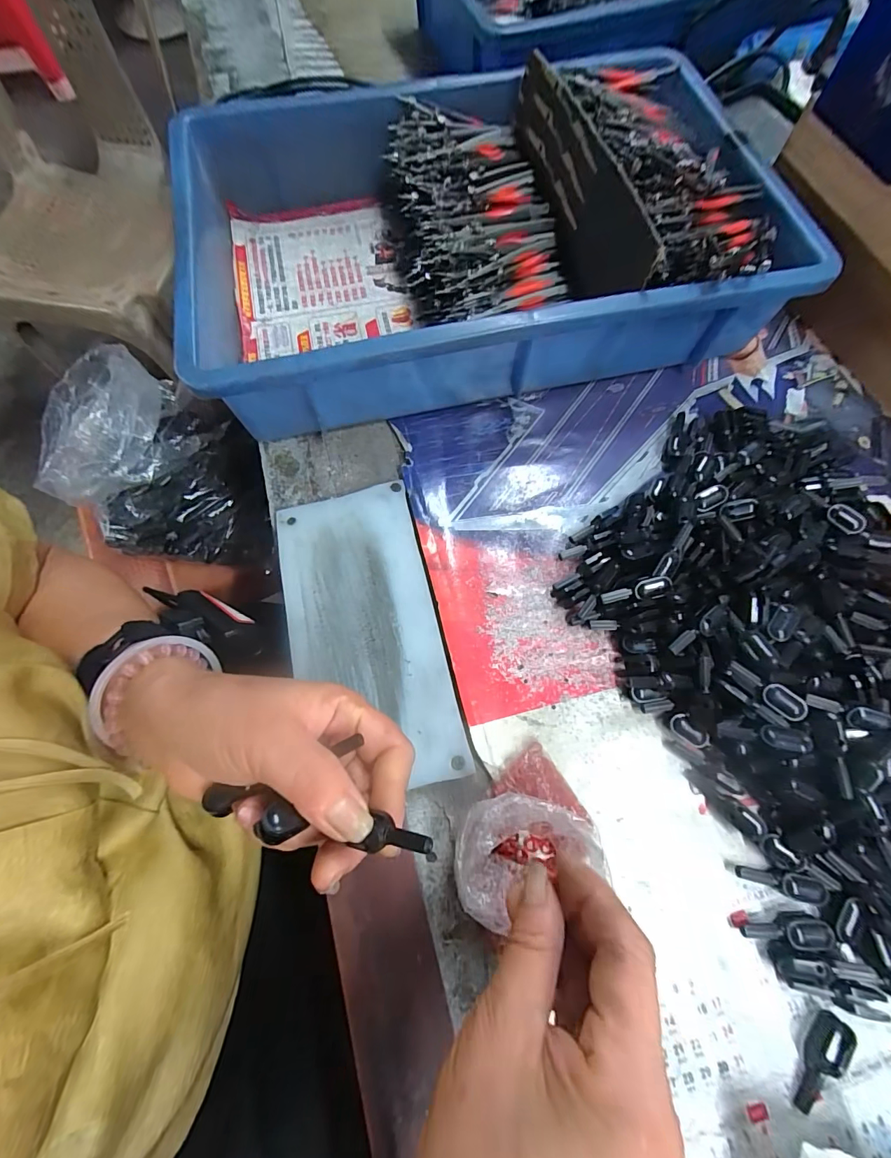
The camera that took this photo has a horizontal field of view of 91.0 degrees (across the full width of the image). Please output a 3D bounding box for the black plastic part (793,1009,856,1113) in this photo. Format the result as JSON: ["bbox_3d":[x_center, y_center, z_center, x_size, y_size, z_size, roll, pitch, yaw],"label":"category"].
[{"bbox_3d":[0.179,0.232,0.211,0.044,0.011,0.014,-43,76,-14],"label":"black plastic part"}]

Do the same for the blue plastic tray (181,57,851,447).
[{"bbox_3d":[0.019,-0.285,0.352,0.421,0.087,0.311,-12,71,-4],"label":"blue plastic tray"}]

